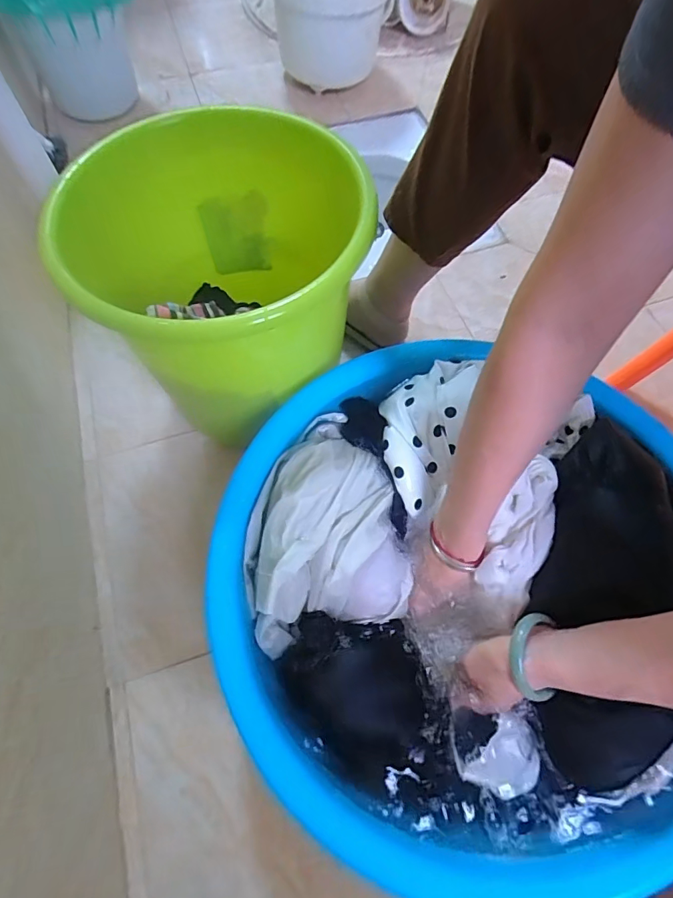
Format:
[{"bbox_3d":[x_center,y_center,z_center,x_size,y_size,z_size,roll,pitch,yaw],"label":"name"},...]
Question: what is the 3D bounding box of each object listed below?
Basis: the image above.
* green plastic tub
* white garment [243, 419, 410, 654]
[{"bbox_3d":[-0.120,-0.190,0.553,0.300,0.263,0.323,0,63,0],"label":"green plastic tub"},{"bbox_3d":[-0.017,0.057,0.434,0.153,0.063,0.214,-9,63,-5],"label":"white garment"}]

